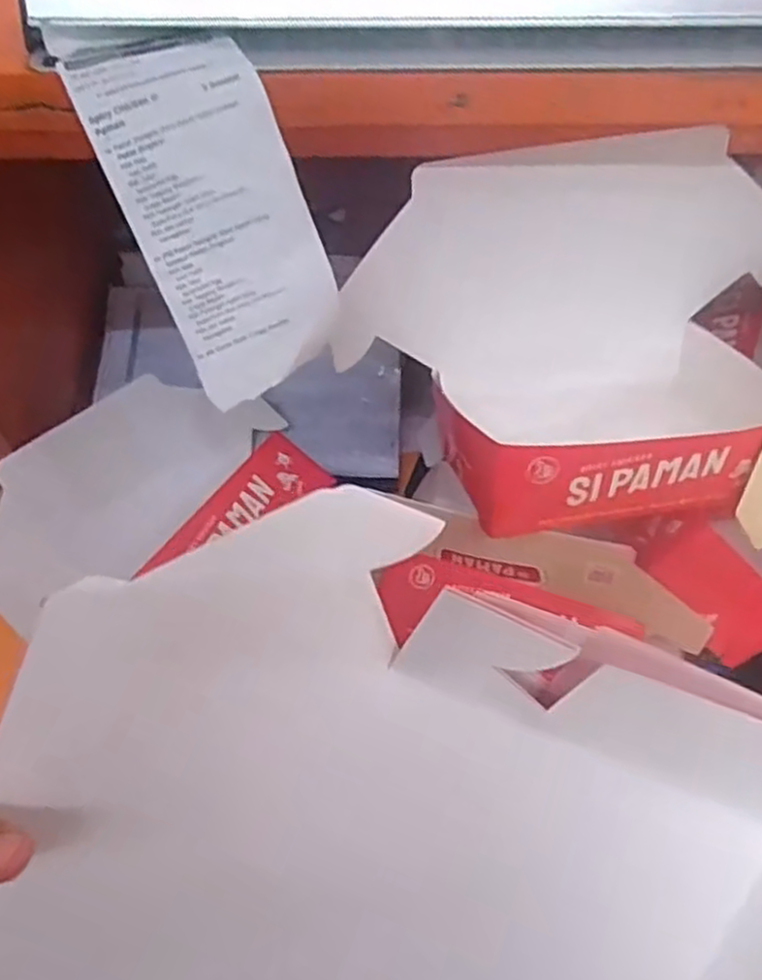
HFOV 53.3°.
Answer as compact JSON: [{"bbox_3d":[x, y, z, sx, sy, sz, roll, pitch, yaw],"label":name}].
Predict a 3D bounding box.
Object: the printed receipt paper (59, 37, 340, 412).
[{"bbox_3d":[-0.076,-0.128,0.358,0.077,0.160,0.023,-24,17,-8],"label":"printed receipt paper"}]

